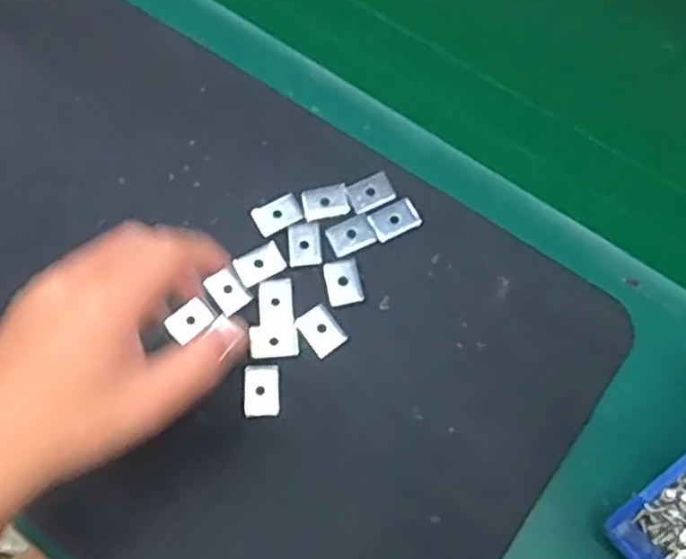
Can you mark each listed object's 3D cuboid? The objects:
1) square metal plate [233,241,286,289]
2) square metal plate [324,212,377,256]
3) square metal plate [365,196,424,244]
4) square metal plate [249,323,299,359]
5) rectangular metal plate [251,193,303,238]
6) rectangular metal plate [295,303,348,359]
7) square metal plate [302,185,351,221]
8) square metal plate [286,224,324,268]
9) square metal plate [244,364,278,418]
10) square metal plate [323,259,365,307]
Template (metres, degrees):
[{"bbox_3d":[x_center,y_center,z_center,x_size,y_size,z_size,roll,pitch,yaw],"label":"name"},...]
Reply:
[{"bbox_3d":[-0.051,-0.009,0.431,0.029,0.004,0.020,-29,72,-7],"label":"square metal plate"},{"bbox_3d":[0.005,-0.028,0.435,0.028,0.004,0.020,-25,72,-6],"label":"square metal plate"},{"bbox_3d":[0.033,-0.038,0.436,0.030,0.004,0.021,-26,72,-6],"label":"square metal plate"},{"bbox_3d":[-0.041,0.037,0.414,0.027,0.005,0.020,-10,71,-1],"label":"square metal plate"},{"bbox_3d":[-0.042,-0.041,0.445,0.029,0.004,0.022,-24,72,-5],"label":"rectangular metal plate"},{"bbox_3d":[-0.013,0.030,0.421,0.021,0.004,0.029,-36,73,-9],"label":"rectangular metal plate"},{"bbox_3d":[-0.011,-0.049,0.443,0.028,0.004,0.020,-13,71,-2],"label":"square metal plate"},{"bbox_3d":[-0.024,-0.022,0.434,0.021,0.004,0.027,-9,71,0],"label":"square metal plate"},{"bbox_3d":[-0.047,0.065,0.405,0.019,0.006,0.029,-1,71,2],"label":"square metal plate"},{"bbox_3d":[0.000,0.001,0.427,0.022,0.004,0.028,-13,71,-2],"label":"square metal plate"}]

